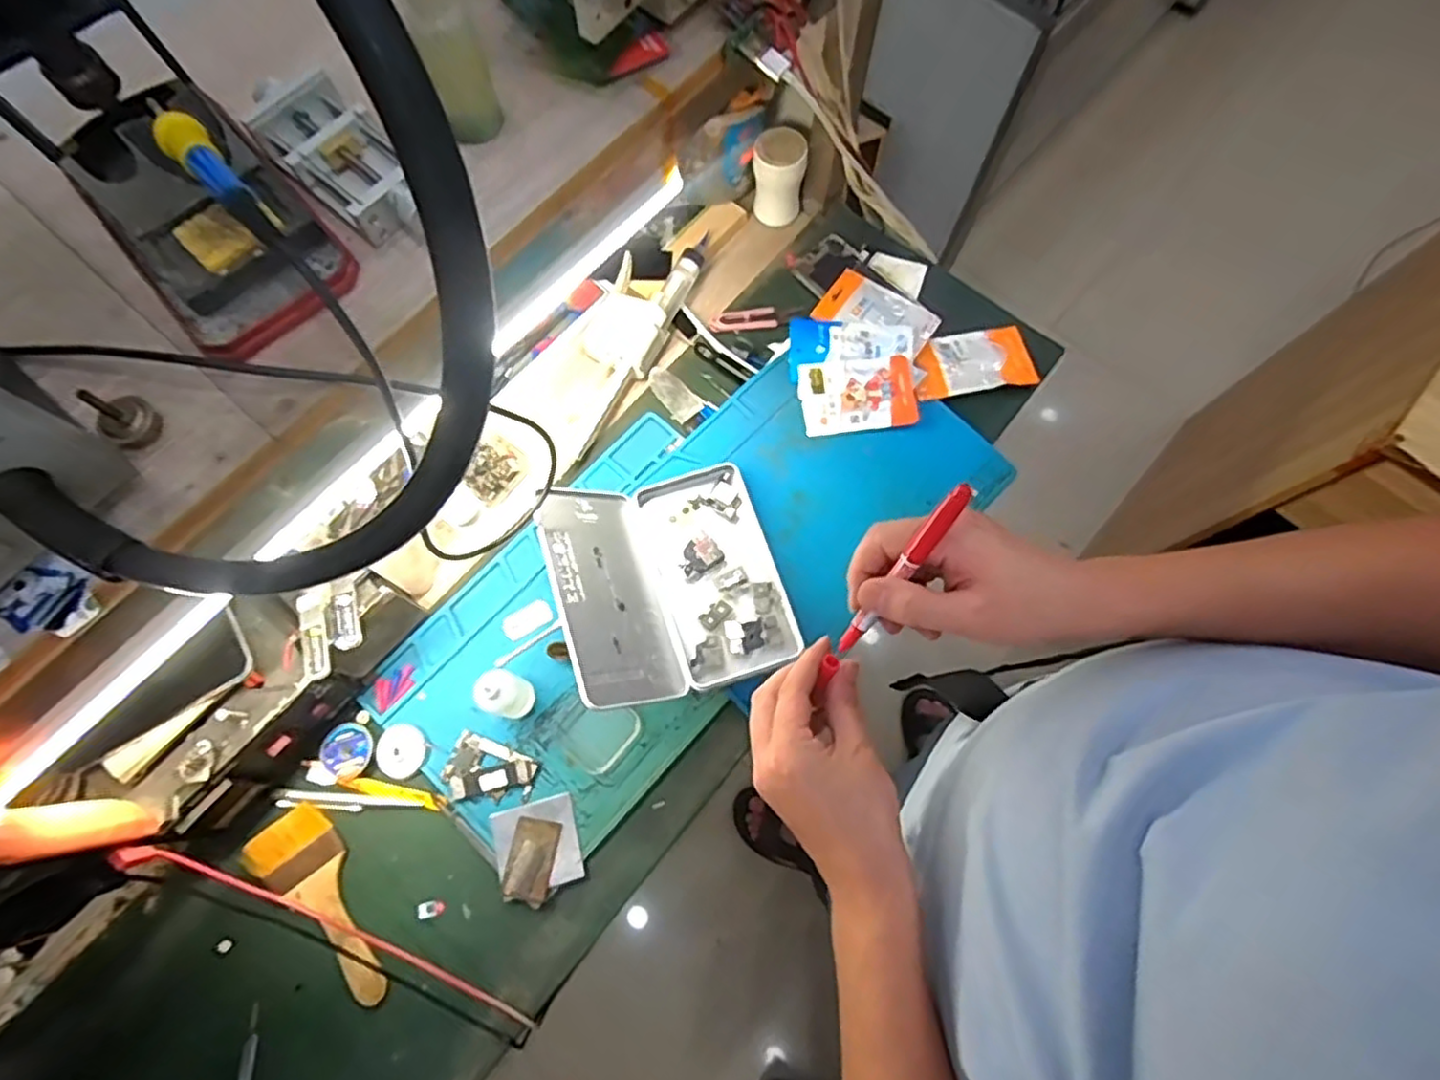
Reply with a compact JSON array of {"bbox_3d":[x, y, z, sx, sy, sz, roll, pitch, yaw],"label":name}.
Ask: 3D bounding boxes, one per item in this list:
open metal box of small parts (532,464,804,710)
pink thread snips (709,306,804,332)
[{"bbox_3d":[-0.042,0.032,0.600,0.182,0.091,0.193,-18,73,-5],"label":"open metal box of small parts"},{"bbox_3d":[0.039,-0.232,0.728,0.097,0.004,0.024,-8,73,-2],"label":"pink thread snips"}]

